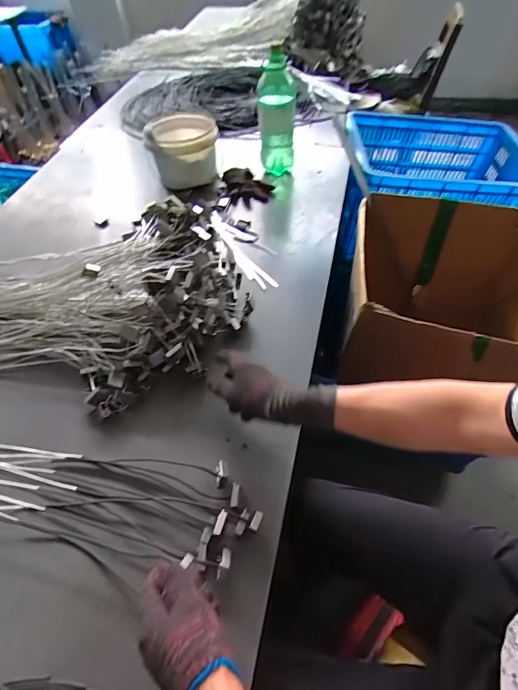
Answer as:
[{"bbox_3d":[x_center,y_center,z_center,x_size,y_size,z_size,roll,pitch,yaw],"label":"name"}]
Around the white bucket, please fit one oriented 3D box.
[{"bbox_3d":[-0.226,-0.592,1.160,0.203,0.139,0.216,-1,53,2],"label":"white bucket"}]

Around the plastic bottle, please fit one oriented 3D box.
[{"bbox_3d":[0.050,-0.652,1.088,0.104,0.301,0.095,0,53,2],"label":"plastic bottle"}]

